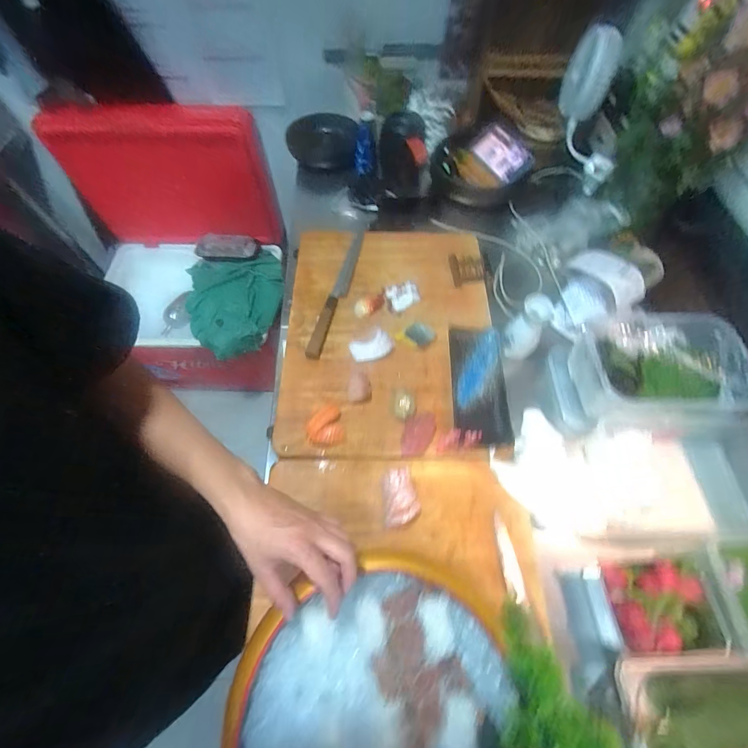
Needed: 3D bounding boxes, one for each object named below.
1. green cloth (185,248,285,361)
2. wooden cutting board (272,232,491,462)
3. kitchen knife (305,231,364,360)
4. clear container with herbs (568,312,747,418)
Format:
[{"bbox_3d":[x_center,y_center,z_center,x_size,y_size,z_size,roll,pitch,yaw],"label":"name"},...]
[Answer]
[{"bbox_3d":[-0.473,-0.271,1.265,0.343,0.114,0.401,-22,63,-13],"label":"green cloth"},{"bbox_3d":[0.026,-0.084,0.679,0.372,0.041,0.498,1,61,0],"label":"wooden cutting board"},{"bbox_3d":[-0.065,-0.160,0.686,0.032,0.017,0.304,16,62,8],"label":"kitchen knife"},{"bbox_3d":[0.470,-0.010,0.599,0.235,0.099,0.175,2,61,0],"label":"clear container with herbs"}]

